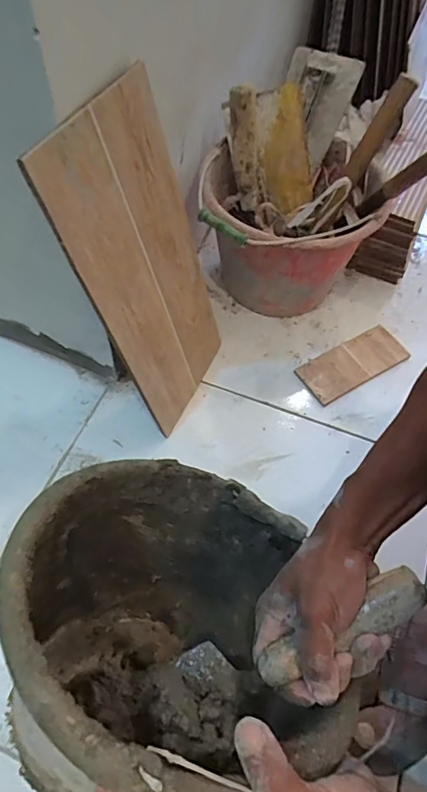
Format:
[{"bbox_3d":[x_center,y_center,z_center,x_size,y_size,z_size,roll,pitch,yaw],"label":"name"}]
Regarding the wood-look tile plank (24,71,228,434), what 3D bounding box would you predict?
[{"bbox_3d":[-0.069,-0.138,0.551,0.010,0.392,0.203,15,60,25],"label":"wood-look tile plank"}]

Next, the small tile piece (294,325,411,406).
[{"bbox_3d":[0.227,-0.055,0.742,0.185,0.011,0.076,-27,63,-17],"label":"small tile piece"}]

